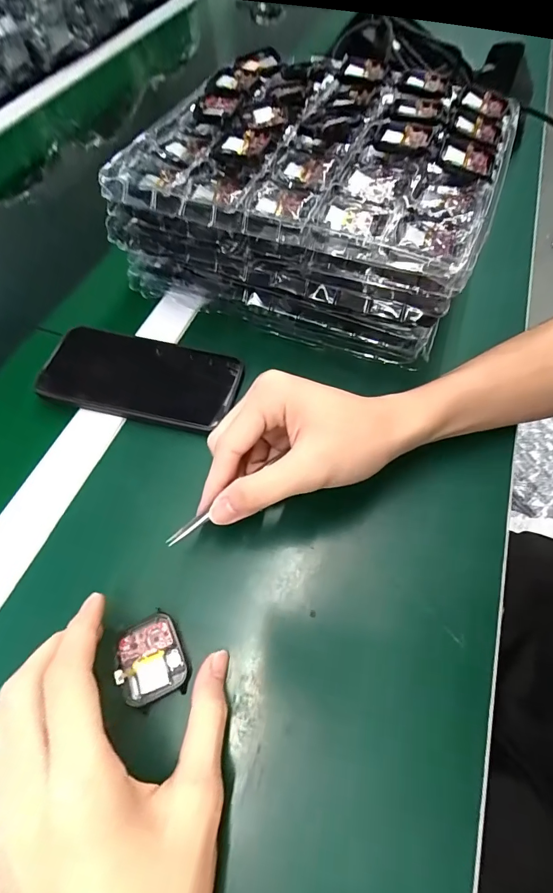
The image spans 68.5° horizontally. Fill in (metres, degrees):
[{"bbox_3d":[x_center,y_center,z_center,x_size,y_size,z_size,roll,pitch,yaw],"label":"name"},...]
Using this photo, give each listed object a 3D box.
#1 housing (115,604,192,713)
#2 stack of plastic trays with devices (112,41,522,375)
[{"bbox_3d":[-0.074,0.124,0.238,0.037,0.007,0.045,-24,62,-12],"label":"housing"},{"bbox_3d":[0.042,-0.233,0.374,0.282,0.109,0.262,19,62,12],"label":"stack of plastic trays with devices"}]

